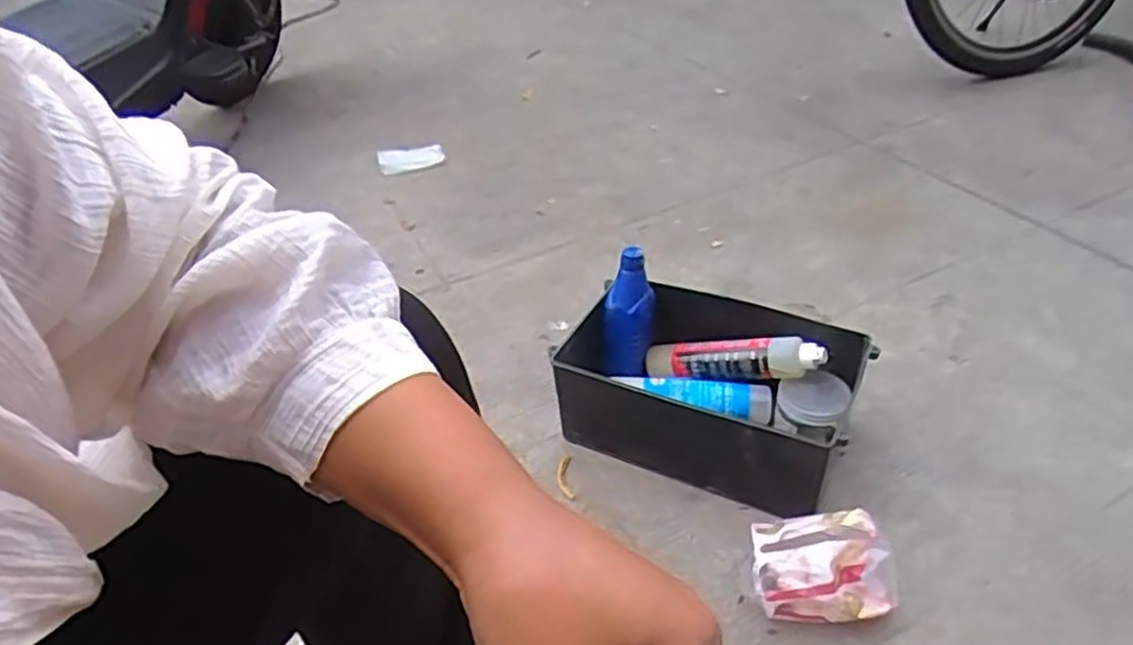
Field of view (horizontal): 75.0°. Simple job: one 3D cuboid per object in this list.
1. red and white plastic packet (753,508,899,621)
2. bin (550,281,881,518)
[{"bbox_3d":[0.253,0.244,0.730,0.138,0.083,0.088,4,38,10],"label":"red and white plastic packet"},{"bbox_3d":[0.169,0.084,0.891,0.326,0.129,0.210,17,42,25],"label":"bin"}]

